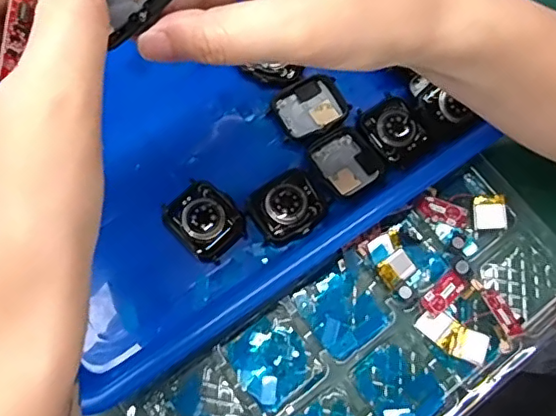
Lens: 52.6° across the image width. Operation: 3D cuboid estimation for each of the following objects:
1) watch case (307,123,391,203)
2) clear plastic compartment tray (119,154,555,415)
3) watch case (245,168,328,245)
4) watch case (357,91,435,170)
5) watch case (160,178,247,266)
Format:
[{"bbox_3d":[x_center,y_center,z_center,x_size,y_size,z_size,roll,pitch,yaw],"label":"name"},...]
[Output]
[{"bbox_3d":[0.042,-0.028,0.347,0.037,0.009,0.044,-35,77,-9],"label":"watch case"},{"bbox_3d":[0.054,0.082,0.324,0.261,0.021,0.110,-34,77,-9],"label":"clear plastic compartment tray"},{"bbox_3d":[0.006,-0.001,0.335,0.042,0.008,0.038,-34,77,-9],"label":"watch case"},{"bbox_3d":[0.073,-0.049,0.350,0.035,0.004,0.044,-36,77,-9],"label":"watch case"},{"bbox_3d":[-0.043,0.007,0.333,0.038,0.011,0.045,-44,79,-11],"label":"watch case"}]

